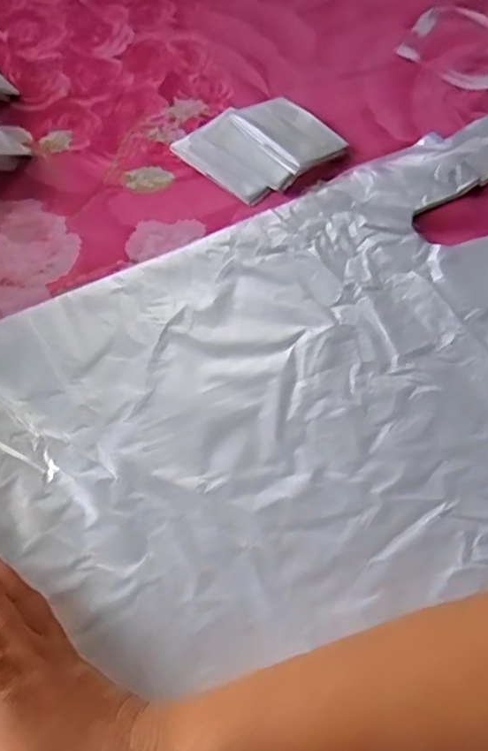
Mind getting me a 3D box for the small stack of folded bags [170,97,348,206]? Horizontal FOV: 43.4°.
[{"bbox_3d":[0.015,-0.188,0.497,0.112,0.015,0.088,-39,71,-21],"label":"small stack of folded bags"}]

